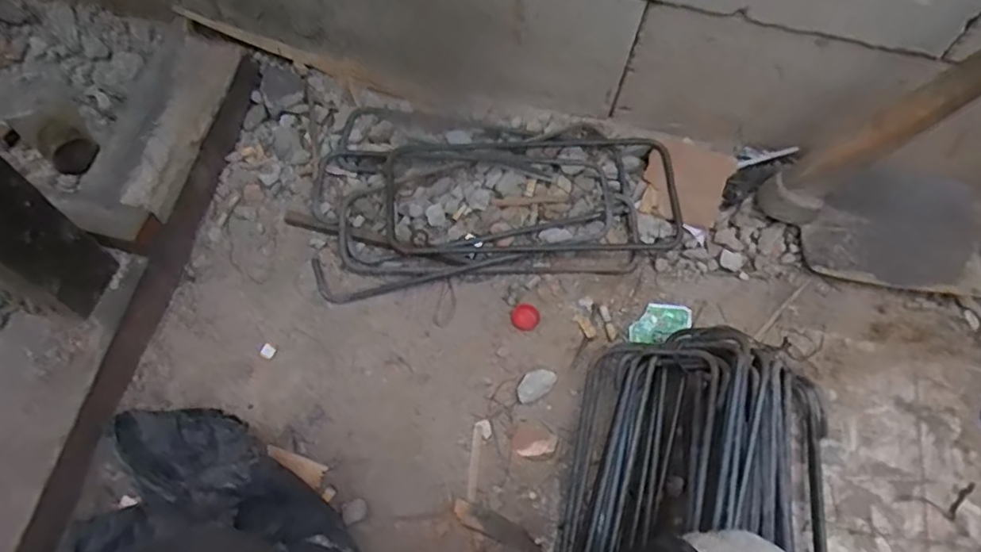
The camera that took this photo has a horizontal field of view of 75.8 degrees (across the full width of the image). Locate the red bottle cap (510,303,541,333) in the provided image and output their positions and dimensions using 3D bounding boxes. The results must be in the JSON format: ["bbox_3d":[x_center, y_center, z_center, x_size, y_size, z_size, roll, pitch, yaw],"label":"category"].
[{"bbox_3d":[0.040,0.047,0.720,0.031,0.006,0.032,1,65,-2],"label":"red bottle cap"}]

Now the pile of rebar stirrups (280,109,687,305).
[{"bbox_3d":[0.001,-0.109,0.777,0.441,0.036,0.245,-6,66,-5],"label":"pile of rebar stirrups"}]

